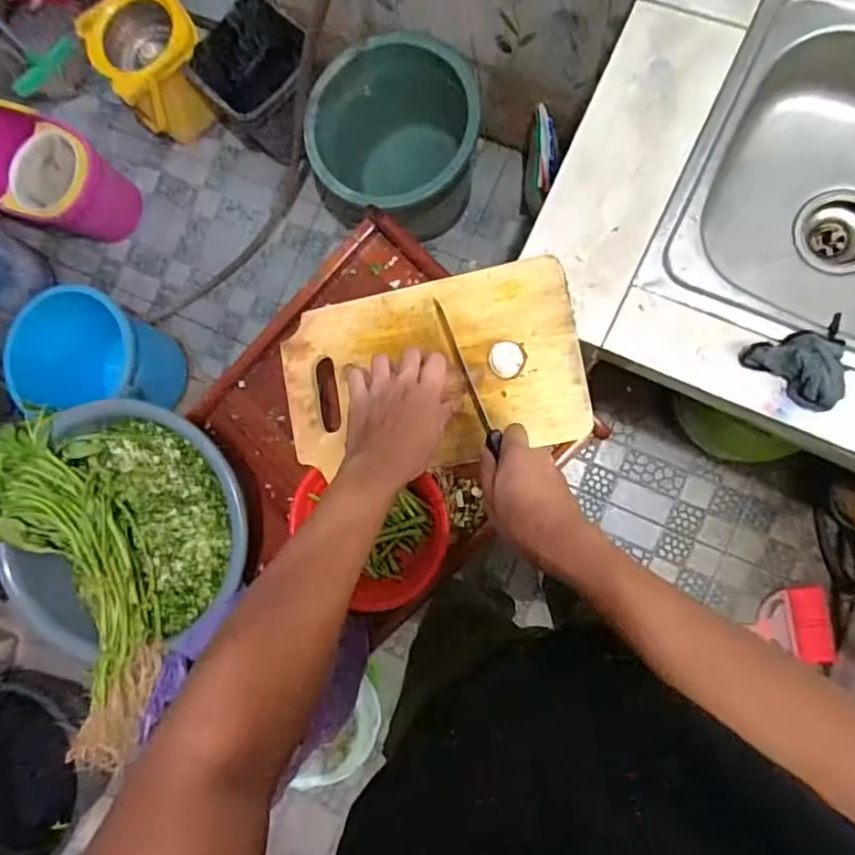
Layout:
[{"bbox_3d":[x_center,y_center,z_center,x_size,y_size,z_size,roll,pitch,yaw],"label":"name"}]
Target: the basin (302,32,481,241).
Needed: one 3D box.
[{"bbox_3d":[-0.062,-0.602,1.242,0.331,0.295,0.327,0,87,9],"label":"basin"}]

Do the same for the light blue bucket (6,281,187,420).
[{"bbox_3d":[-0.723,-0.154,1.323,0.252,0.322,0.247,0,87,9],"label":"light blue bucket"}]

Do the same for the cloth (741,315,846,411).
[{"bbox_3d":[0.400,-0.061,0.601,0.105,0.042,0.085,-16,85,8],"label":"cloth"}]

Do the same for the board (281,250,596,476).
[{"bbox_3d":[0.001,-0.055,0.564,0.292,0.025,0.179,-10,86,9],"label":"board"}]

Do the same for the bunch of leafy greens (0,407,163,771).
[{"bbox_3d":[-0.425,0.185,0.678,0.136,0.115,0.397,-26,84,7],"label":"bunch of leafy greens"}]

